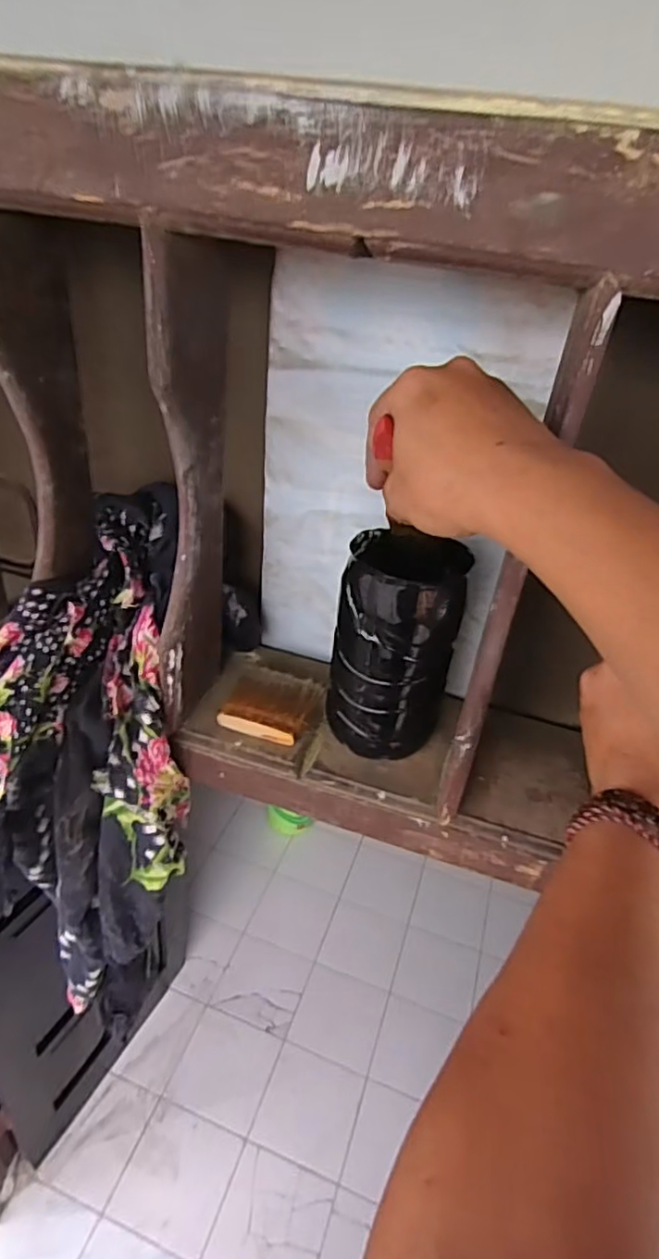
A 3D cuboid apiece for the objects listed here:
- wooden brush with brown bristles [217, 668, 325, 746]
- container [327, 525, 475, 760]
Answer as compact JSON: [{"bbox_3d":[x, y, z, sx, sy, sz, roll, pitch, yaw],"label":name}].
[{"bbox_3d":[-0.045,0.057,0.484,0.067,0.020,0.057,14,34,11],"label":"wooden brush with brown bristles"},{"bbox_3d":[0.047,0.017,0.441,0.087,0.146,0.076,12,34,7],"label":"container"}]

